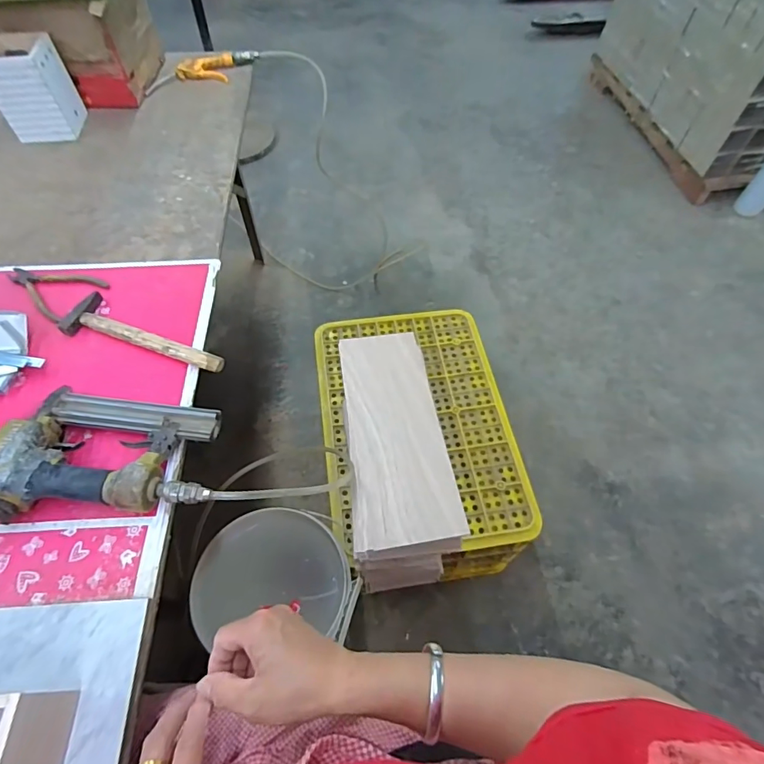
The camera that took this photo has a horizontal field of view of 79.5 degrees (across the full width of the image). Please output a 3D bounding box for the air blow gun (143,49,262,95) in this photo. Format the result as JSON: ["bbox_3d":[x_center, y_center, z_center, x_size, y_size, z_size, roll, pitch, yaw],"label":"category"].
[{"bbox_3d":[-0.412,-0.718,1.058,0.262,0.026,0.088,-17,59,-12],"label":"air blow gun"}]

